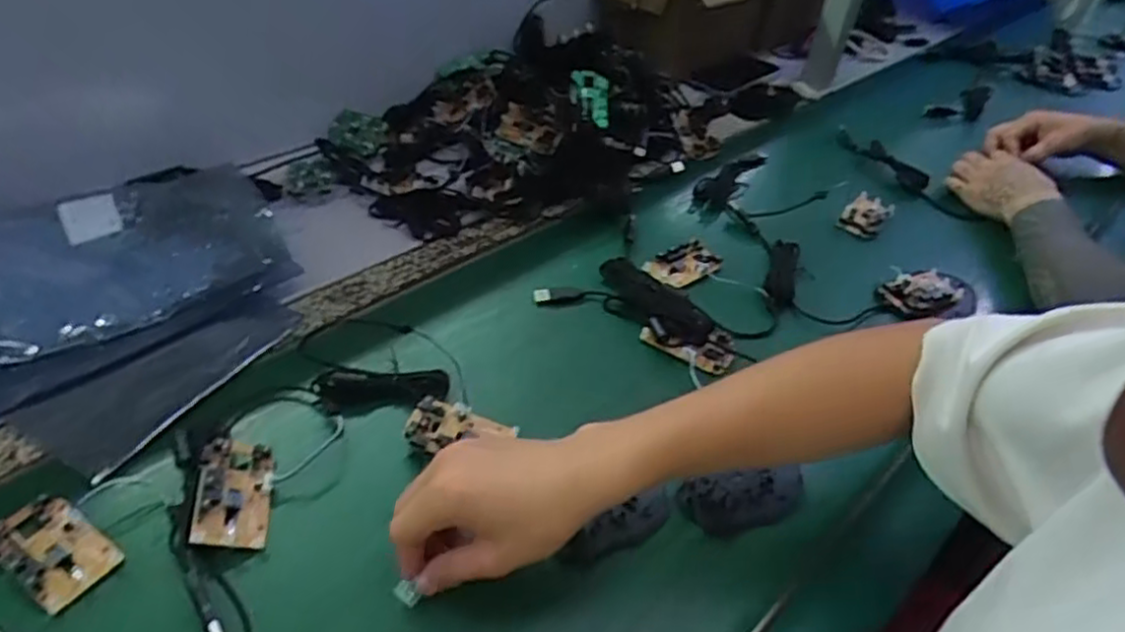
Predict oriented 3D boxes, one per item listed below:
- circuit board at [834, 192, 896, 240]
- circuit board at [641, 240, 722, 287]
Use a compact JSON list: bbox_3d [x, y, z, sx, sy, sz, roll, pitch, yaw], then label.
[{"bbox_3d":[0.342,-0.114,0.799,0.042,0.009,0.089,30,47,24],"label":"circuit board"},{"bbox_3d":[0.122,-0.052,0.718,0.070,0.011,0.048,-29,53,-33],"label":"circuit board"}]

